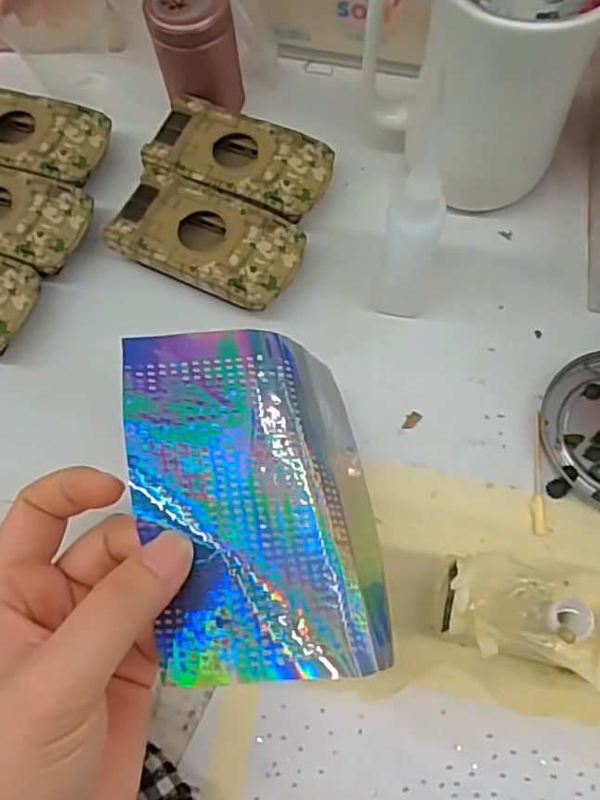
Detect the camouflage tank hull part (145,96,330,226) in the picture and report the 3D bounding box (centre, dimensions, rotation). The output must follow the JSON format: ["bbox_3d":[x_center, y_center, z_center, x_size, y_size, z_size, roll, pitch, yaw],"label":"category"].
[{"bbox_3d":[-0.032,-0.127,0.348,0.095,0.025,0.049,21,71,10],"label":"camouflage tank hull part"}]

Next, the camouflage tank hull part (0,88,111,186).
[{"bbox_3d":[-0.155,-0.146,0.359,0.094,0.021,0.051,14,70,7],"label":"camouflage tank hull part"}]

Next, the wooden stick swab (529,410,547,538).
[{"bbox_3d":[0.109,0.033,0.291,0.007,0.004,0.057,4,69,4],"label":"wooden stick swab"}]

